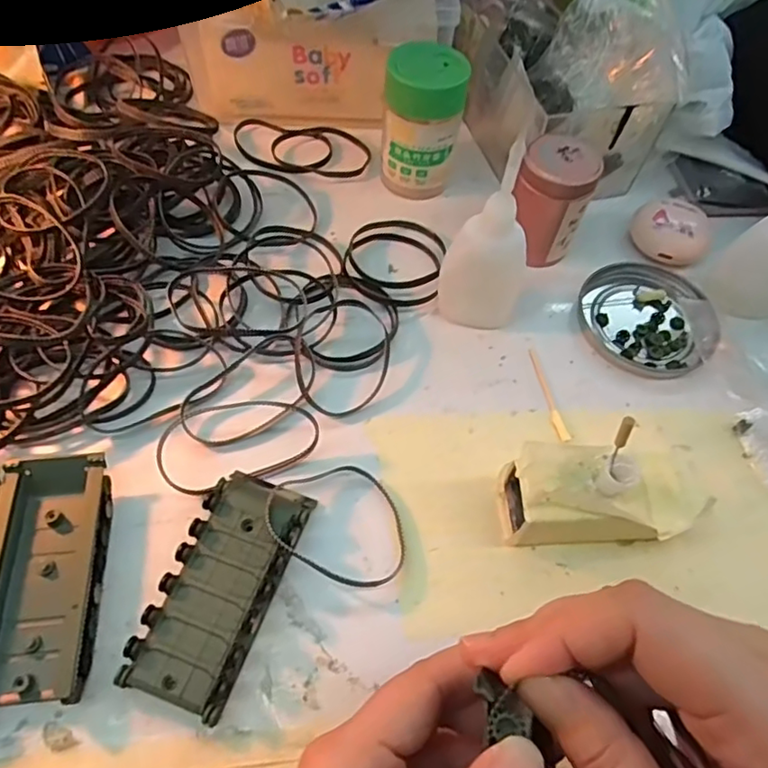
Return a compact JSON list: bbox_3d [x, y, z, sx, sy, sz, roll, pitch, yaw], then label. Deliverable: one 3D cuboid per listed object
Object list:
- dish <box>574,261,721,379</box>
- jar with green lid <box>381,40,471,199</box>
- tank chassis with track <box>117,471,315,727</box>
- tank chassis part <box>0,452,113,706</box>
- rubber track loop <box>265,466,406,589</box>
[{"bbox_3d":[0.155,-0.039,0.353,0.077,0.012,0.077,2,59,-3],"label":"dish"},{"bbox_3d":[0.024,-0.161,0.374,0.047,0.078,0.042,9,59,1],"label":"jar with green lid"},{"bbox_3d":[-0.067,0.083,0.255,0.044,0.017,0.095,18,59,6],"label":"tank chassis with track"},{"bbox_3d":[-0.142,0.079,0.251,0.044,0.015,0.096,-4,59,-7],"label":"tank chassis part"},{"bbox_3d":[-0.021,0.063,0.270,0.058,0.019,0.059,2,59,-3],"label":"rubber track loop"}]

